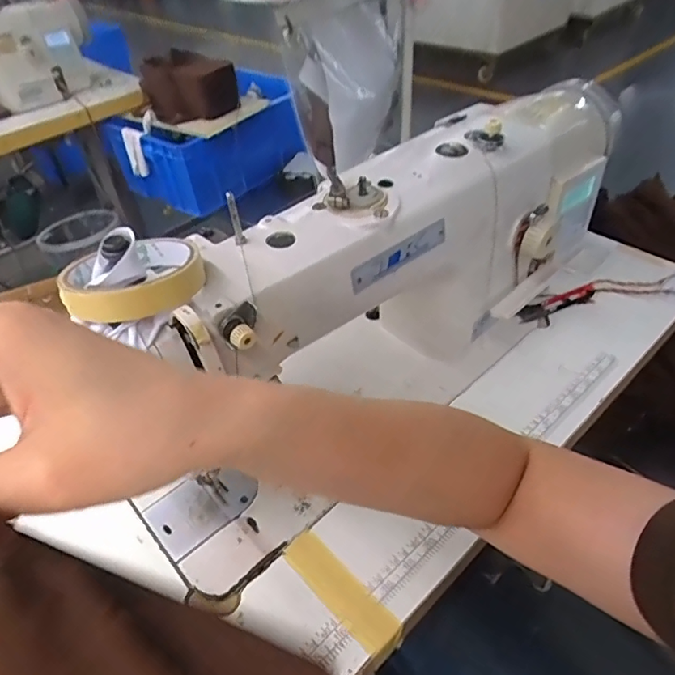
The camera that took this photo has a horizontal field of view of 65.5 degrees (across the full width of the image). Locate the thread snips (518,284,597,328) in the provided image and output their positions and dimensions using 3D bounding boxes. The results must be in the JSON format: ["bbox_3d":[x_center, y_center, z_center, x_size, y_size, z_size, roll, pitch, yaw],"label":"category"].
[{"bbox_3d":[0.265,-0.042,0.634,0.102,0.015,0.037,-23,45,-18],"label":"thread snips"}]

